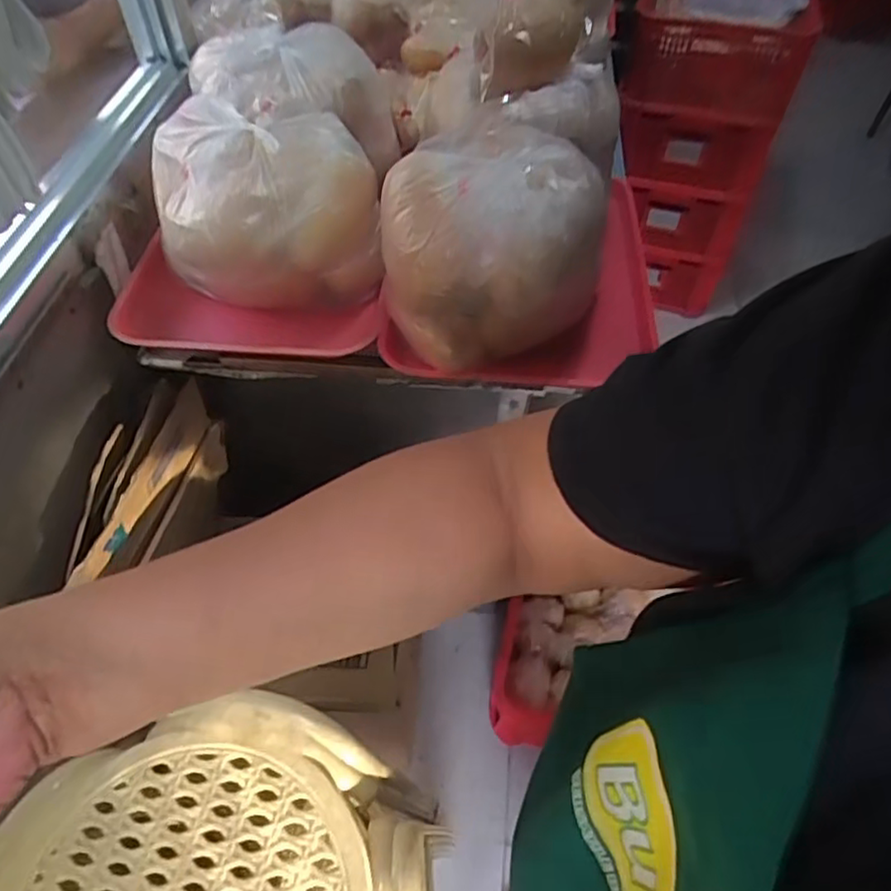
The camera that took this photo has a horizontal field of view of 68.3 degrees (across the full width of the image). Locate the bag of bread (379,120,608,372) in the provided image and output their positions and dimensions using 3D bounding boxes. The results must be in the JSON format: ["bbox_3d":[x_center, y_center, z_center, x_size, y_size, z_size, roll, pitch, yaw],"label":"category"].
[{"bbox_3d":[0.043,-0.216,0.661,0.191,0.157,0.194,2,53,0],"label":"bag of bread"}]

